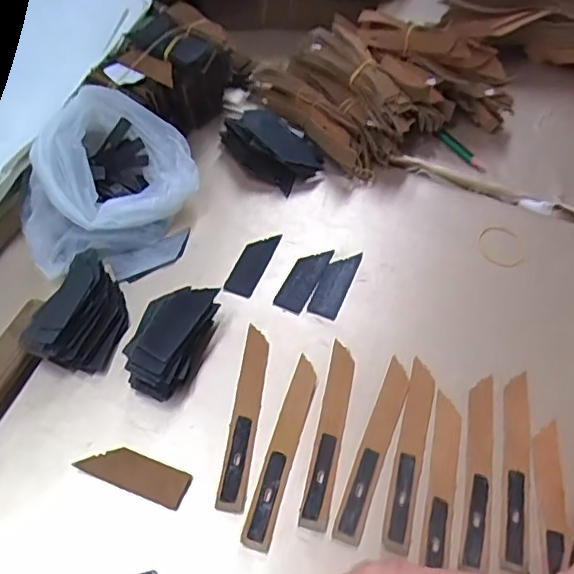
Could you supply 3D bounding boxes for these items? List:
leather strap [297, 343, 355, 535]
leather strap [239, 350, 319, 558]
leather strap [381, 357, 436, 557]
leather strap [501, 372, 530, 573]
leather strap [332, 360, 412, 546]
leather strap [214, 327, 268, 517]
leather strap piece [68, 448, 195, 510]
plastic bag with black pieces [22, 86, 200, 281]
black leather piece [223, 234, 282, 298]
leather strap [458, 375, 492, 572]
[{"bbox_3d":[0.028,0.092,0.370,0.017,0.004,0.124,14,53,3],"label":"leather strap"},{"bbox_3d":[-0.002,0.099,0.360,0.017,0.004,0.125,15,54,7],"label":"leather strap"},{"bbox_3d":[0.079,0.103,0.364,0.017,0.006,0.125,15,54,8],"label":"leather strap"},{"bbox_3d":[0.146,0.111,0.363,0.016,0.004,0.126,13,54,6],"label":"leather strap"},{"bbox_3d":[0.057,0.100,0.365,0.016,0.004,0.126,20,55,11],"label":"leather strap"},{"bbox_3d":[-0.027,0.081,0.374,0.017,0.005,0.125,7,54,2],"label":"leather strap"},{"bbox_3d":[-0.091,0.112,0.347,0.065,0.004,0.022,18,55,10],"label":"leather strap piece"},{"bbox_3d":[-0.136,-0.083,0.445,0.132,0.077,0.133,-8,54,-9],"label":"plastic bag with black pieces"},{"bbox_3d":[-0.027,-0.020,0.447,0.022,0.004,0.066,18,55,10],"label":"black leather piece"},{"bbox_3d":[0.120,0.110,0.360,0.016,0.004,0.120,13,54,6],"label":"leather strap"}]

